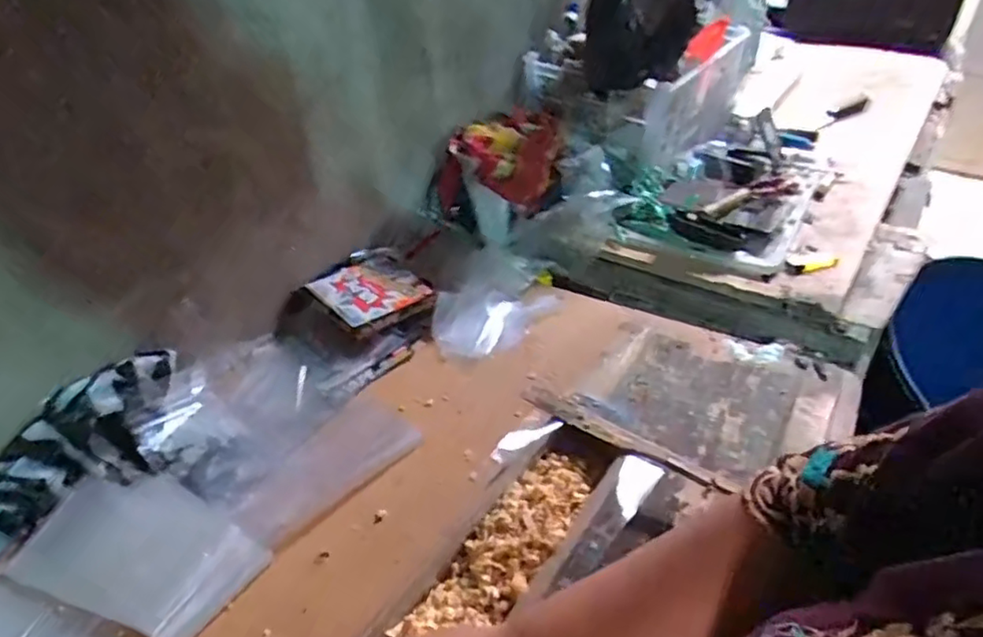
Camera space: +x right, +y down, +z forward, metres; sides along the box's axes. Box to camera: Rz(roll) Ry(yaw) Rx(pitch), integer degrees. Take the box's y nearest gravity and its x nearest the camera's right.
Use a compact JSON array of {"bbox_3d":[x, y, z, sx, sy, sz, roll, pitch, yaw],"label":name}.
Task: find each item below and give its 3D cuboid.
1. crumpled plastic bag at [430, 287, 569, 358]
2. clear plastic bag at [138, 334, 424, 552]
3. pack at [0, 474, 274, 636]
[{"bbox_3d":[0.012,-0.006,0.869,0.186,0.029,0.111,-10,40,-10],"label":"crumpled plastic bag"},{"bbox_3d":[-0.260,0.128,0.734,0.289,0.042,0.216,24,46,29],"label":"clear plastic bag"},{"bbox_3d":[-0.345,0.226,0.614,0.245,0.020,0.134,9,41,21],"label":"pack"}]

